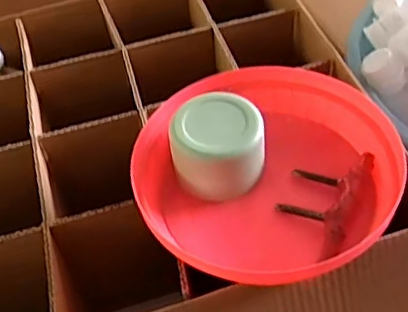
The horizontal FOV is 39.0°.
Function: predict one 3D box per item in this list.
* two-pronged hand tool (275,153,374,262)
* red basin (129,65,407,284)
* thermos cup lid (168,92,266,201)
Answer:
[{"bbox_3d":[0.106,0.035,0.522,0.065,0.018,0.123,18,54,19],"label":"two-pronged hand tool"},{"bbox_3d":[0.056,0.010,0.527,0.231,0.071,0.227,-2,51,3],"label":"red basin"},{"bbox_3d":[0.013,-0.008,0.531,0.083,0.057,0.080,-2,51,3],"label":"thermos cup lid"}]

